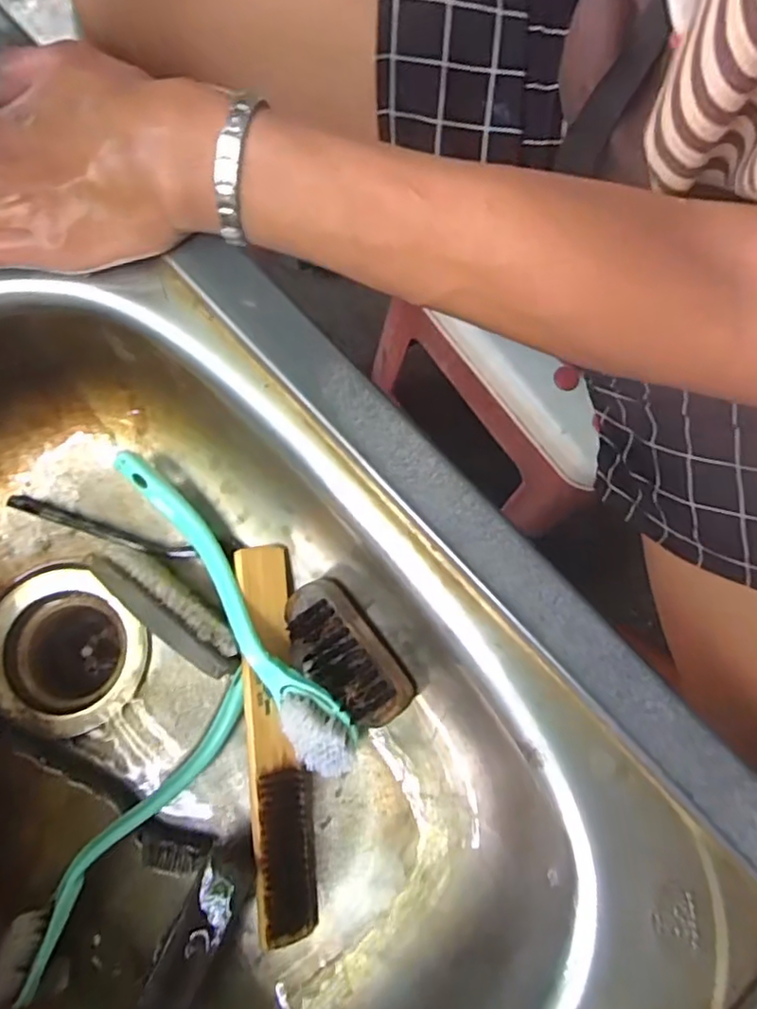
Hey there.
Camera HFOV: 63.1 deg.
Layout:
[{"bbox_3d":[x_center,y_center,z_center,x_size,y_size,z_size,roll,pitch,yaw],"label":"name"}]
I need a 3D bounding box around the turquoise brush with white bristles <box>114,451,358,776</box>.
[{"bbox_3d":[-0.091,0.065,0.393,0.040,0.045,0.235,-38,81,-8],"label":"turquoise brush with white bristles"}]

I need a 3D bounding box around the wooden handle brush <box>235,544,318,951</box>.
[{"bbox_3d":[-0.065,0.142,0.385,0.035,0.033,0.230,-7,78,-2],"label":"wooden handle brush"}]

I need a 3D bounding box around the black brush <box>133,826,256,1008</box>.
[{"bbox_3d":[-0.103,0.244,0.347,0.031,0.039,0.103,27,79,5],"label":"black brush"}]

